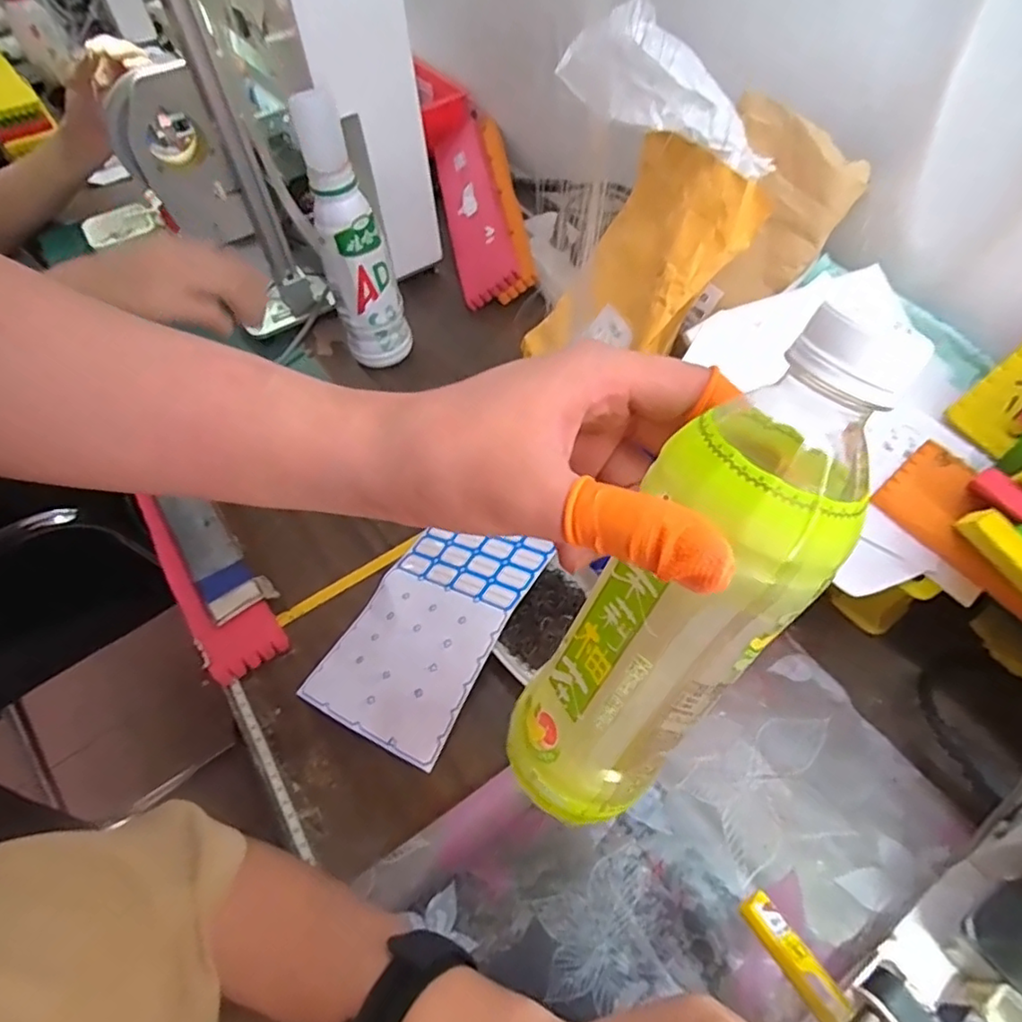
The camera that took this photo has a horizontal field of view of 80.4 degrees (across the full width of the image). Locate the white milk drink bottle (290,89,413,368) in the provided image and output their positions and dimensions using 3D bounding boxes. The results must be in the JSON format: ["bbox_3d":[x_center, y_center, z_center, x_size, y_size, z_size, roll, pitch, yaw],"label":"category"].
[{"bbox_3d":[-0.147,-0.244,0.565,0.062,0.225,0.057,-17,55,-8],"label":"white milk drink bottle"}]

